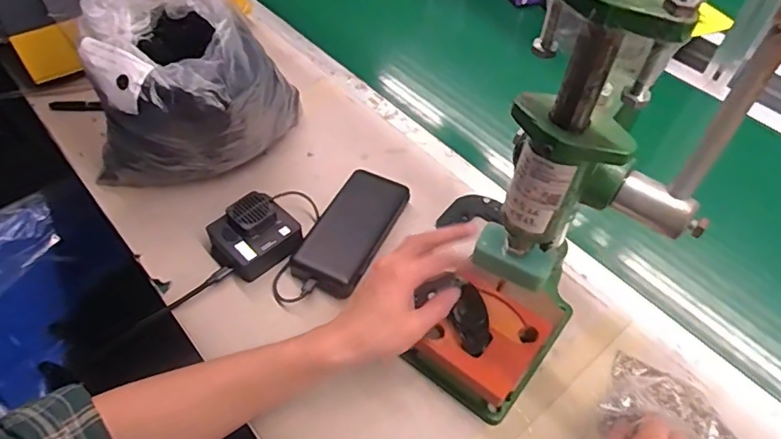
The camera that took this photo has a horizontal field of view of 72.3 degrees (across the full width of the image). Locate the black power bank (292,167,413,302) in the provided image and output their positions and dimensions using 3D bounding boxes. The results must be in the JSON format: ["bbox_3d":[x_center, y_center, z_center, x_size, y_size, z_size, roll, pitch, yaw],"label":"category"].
[{"bbox_3d":[-0.042,0.012,0.594,0.074,0.020,0.159,22,53,14],"label":"black power bank"}]

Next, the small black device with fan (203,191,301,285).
[{"bbox_3d":[-0.146,0.017,0.572,0.085,0.042,0.073,-33,59,-26],"label":"small black device with fan"}]

